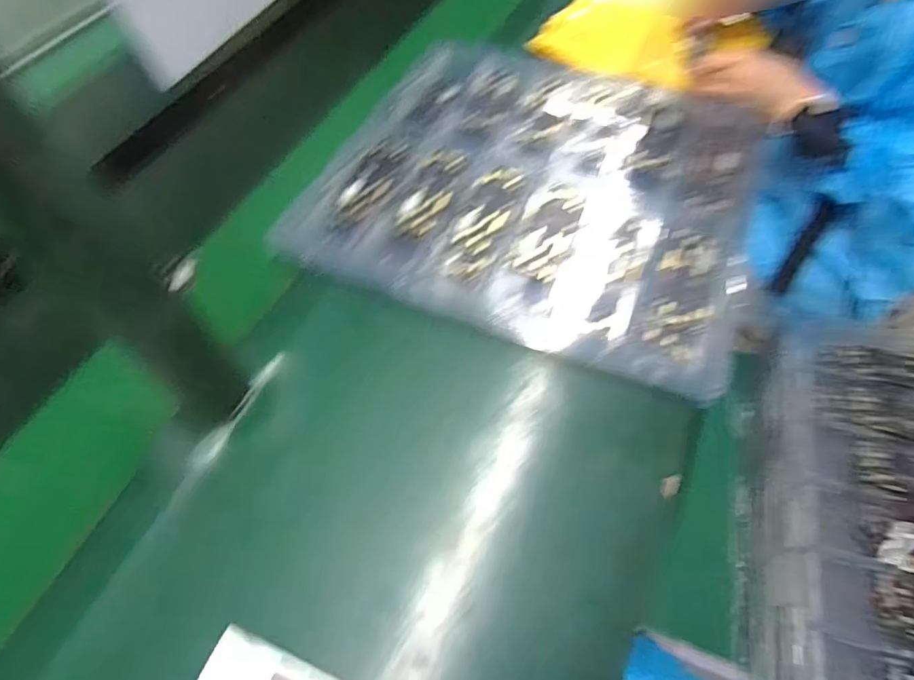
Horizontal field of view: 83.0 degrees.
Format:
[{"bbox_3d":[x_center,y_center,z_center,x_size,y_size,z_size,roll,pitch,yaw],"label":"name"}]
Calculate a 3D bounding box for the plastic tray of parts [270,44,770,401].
[{"bbox_3d":[0.094,-0.172,0.565,0.430,0.029,0.393,20,64,10],"label":"plastic tray of parts"}]

